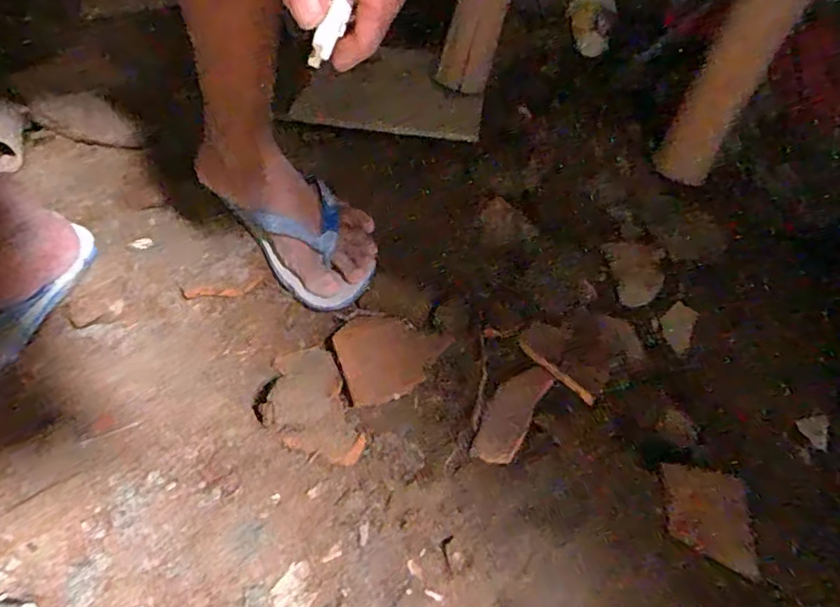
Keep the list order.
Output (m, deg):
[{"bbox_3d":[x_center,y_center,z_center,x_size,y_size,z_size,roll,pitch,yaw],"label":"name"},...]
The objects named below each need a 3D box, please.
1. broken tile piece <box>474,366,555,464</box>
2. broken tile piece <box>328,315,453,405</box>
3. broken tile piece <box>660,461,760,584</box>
[{"bbox_3d":[0.081,0.095,0.516,0.038,0.014,0.098,28,55,15],"label":"broken tile piece"},{"bbox_3d":[-0.023,0.044,0.536,0.103,0.008,0.084,-14,56,-16],"label":"broken tile piece"},{"bbox_3d":[0.228,0.170,0.461,0.059,0.015,0.077,9,53,1],"label":"broken tile piece"}]

